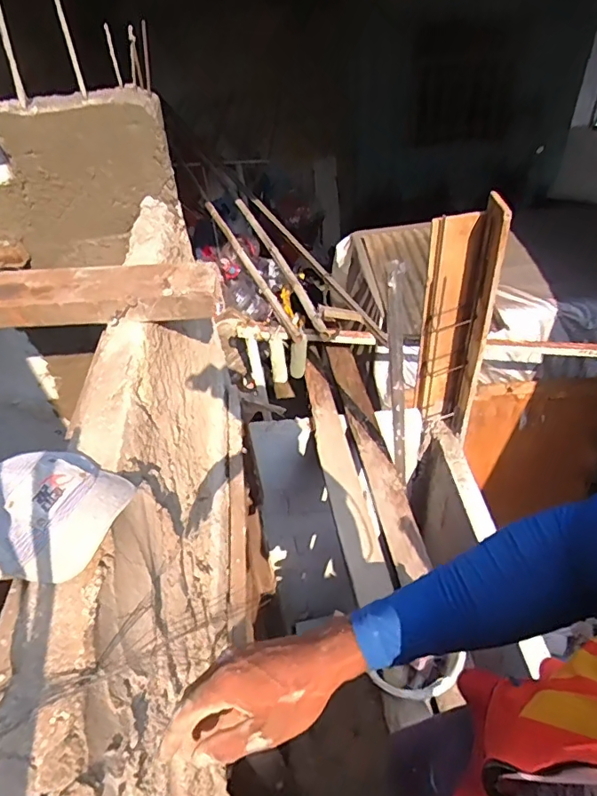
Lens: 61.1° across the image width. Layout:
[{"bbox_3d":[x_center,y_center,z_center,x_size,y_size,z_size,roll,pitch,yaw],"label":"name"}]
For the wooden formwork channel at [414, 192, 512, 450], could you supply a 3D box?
[{"bbox_3d":[0.562,-0.243,1.819,0.233,0.905,0.154,11,47,17],"label":"wooden formwork channel"}]

